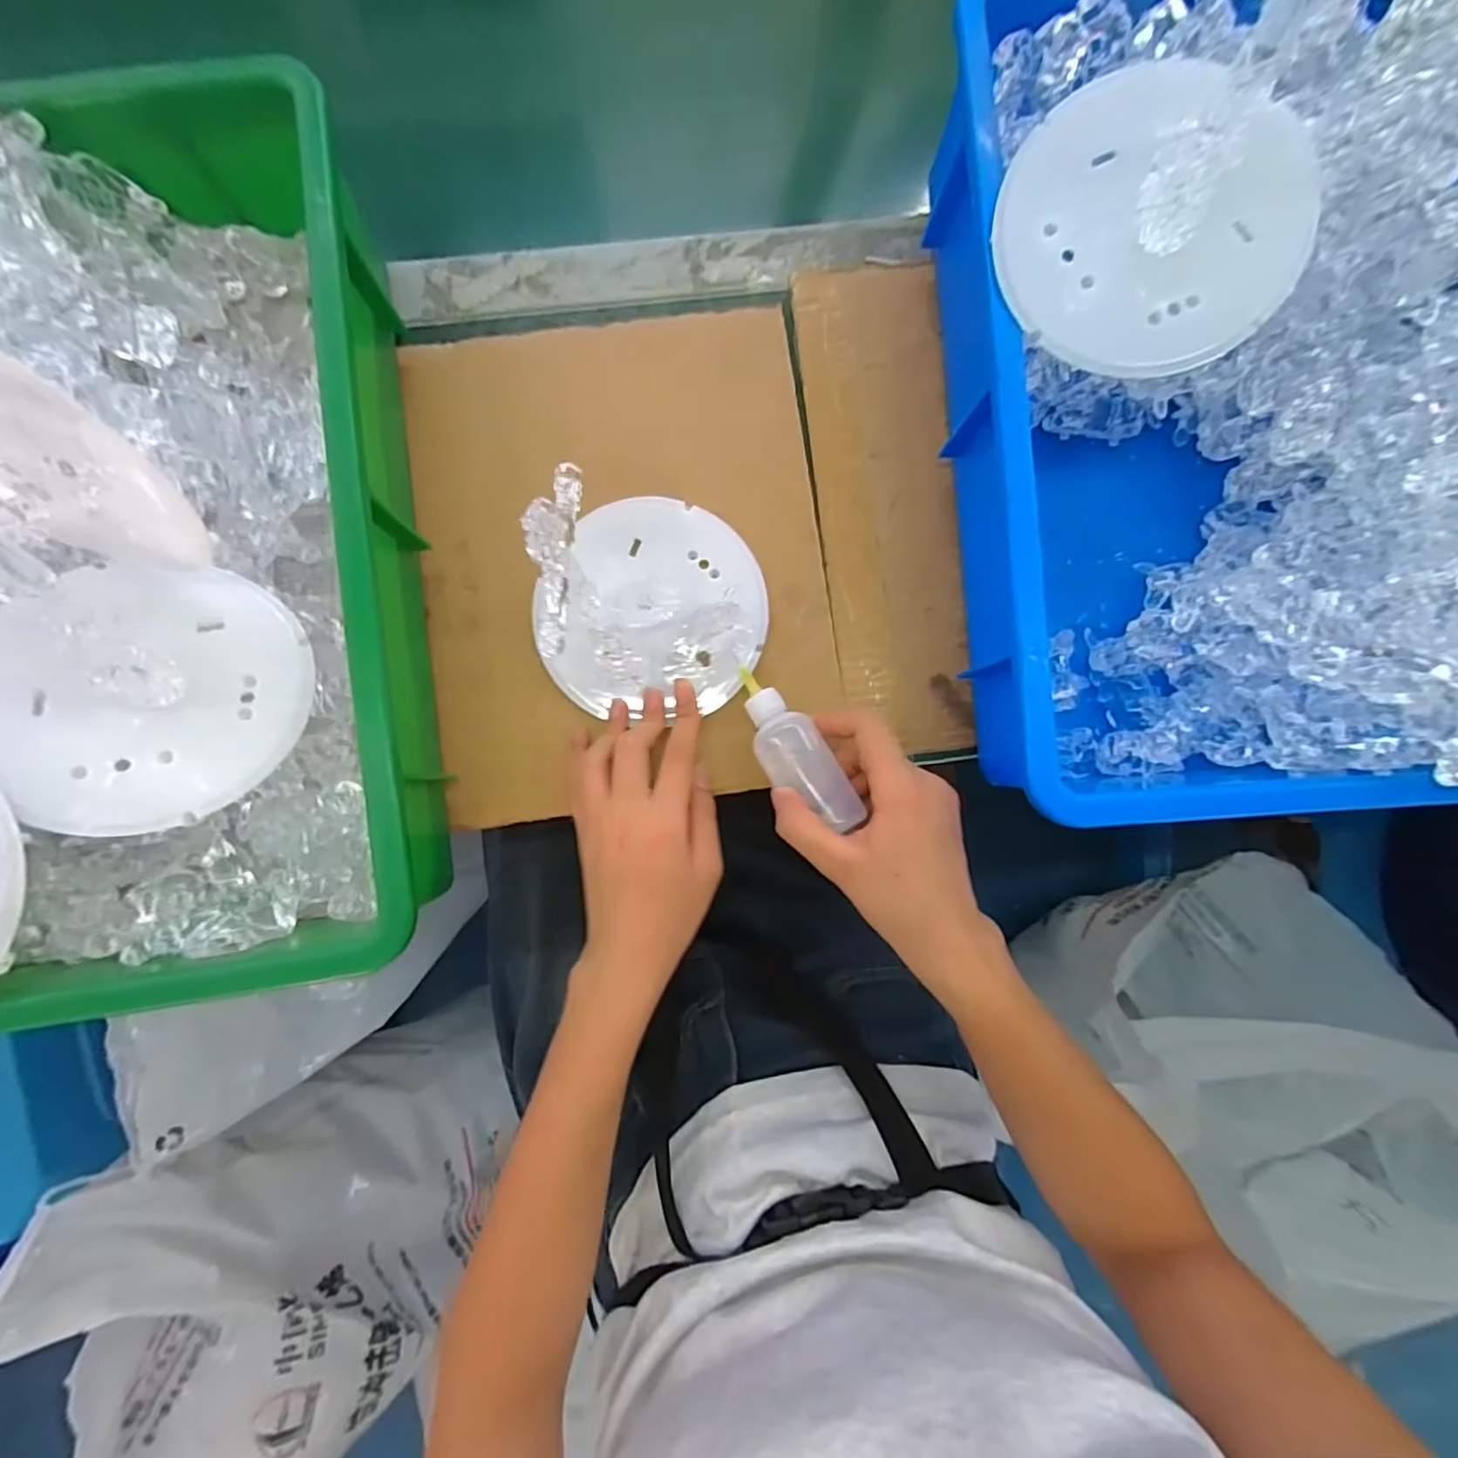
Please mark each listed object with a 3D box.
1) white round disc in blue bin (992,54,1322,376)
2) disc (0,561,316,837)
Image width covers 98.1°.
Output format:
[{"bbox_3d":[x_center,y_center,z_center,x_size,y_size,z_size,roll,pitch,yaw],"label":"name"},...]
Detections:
[{"bbox_3d":[0.185,-0.221,0.276,0.127,0.019,0.115,29,100,4],"label":"white round disc in blue bin"},{"bbox_3d":[-0.260,-0.021,0.282,0.121,0.016,0.121,7,70,-19],"label":"disc"}]

